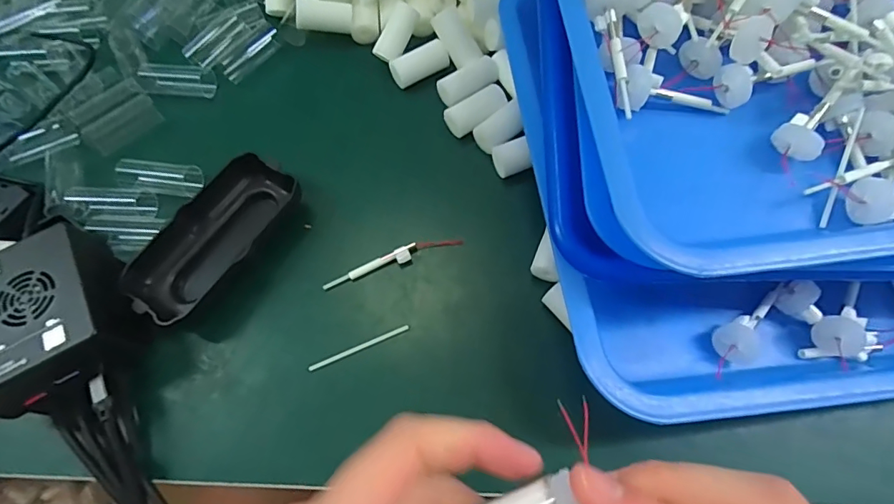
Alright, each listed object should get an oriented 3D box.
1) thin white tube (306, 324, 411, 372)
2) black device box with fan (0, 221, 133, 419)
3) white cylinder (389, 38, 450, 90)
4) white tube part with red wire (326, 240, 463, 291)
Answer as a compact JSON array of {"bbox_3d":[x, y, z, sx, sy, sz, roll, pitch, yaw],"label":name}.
[{"bbox_3d":[-0.050,0.055,0.274,0.060,0.004,0.004,-23,67,-7],"label":"thin white tube"},{"bbox_3d":[-0.215,0.037,0.263,0.079,0.051,0.077,-30,69,-10],"label":"black device box with fan"},{"bbox_3d":[-0.019,-0.134,0.341,0.041,0.017,0.018,-23,67,-7],"label":"white cylinder"},{"bbox_3d":[-0.033,0.005,0.294,0.087,0.010,0.010,-21,67,-6],"label":"white tube part with red wire"}]

